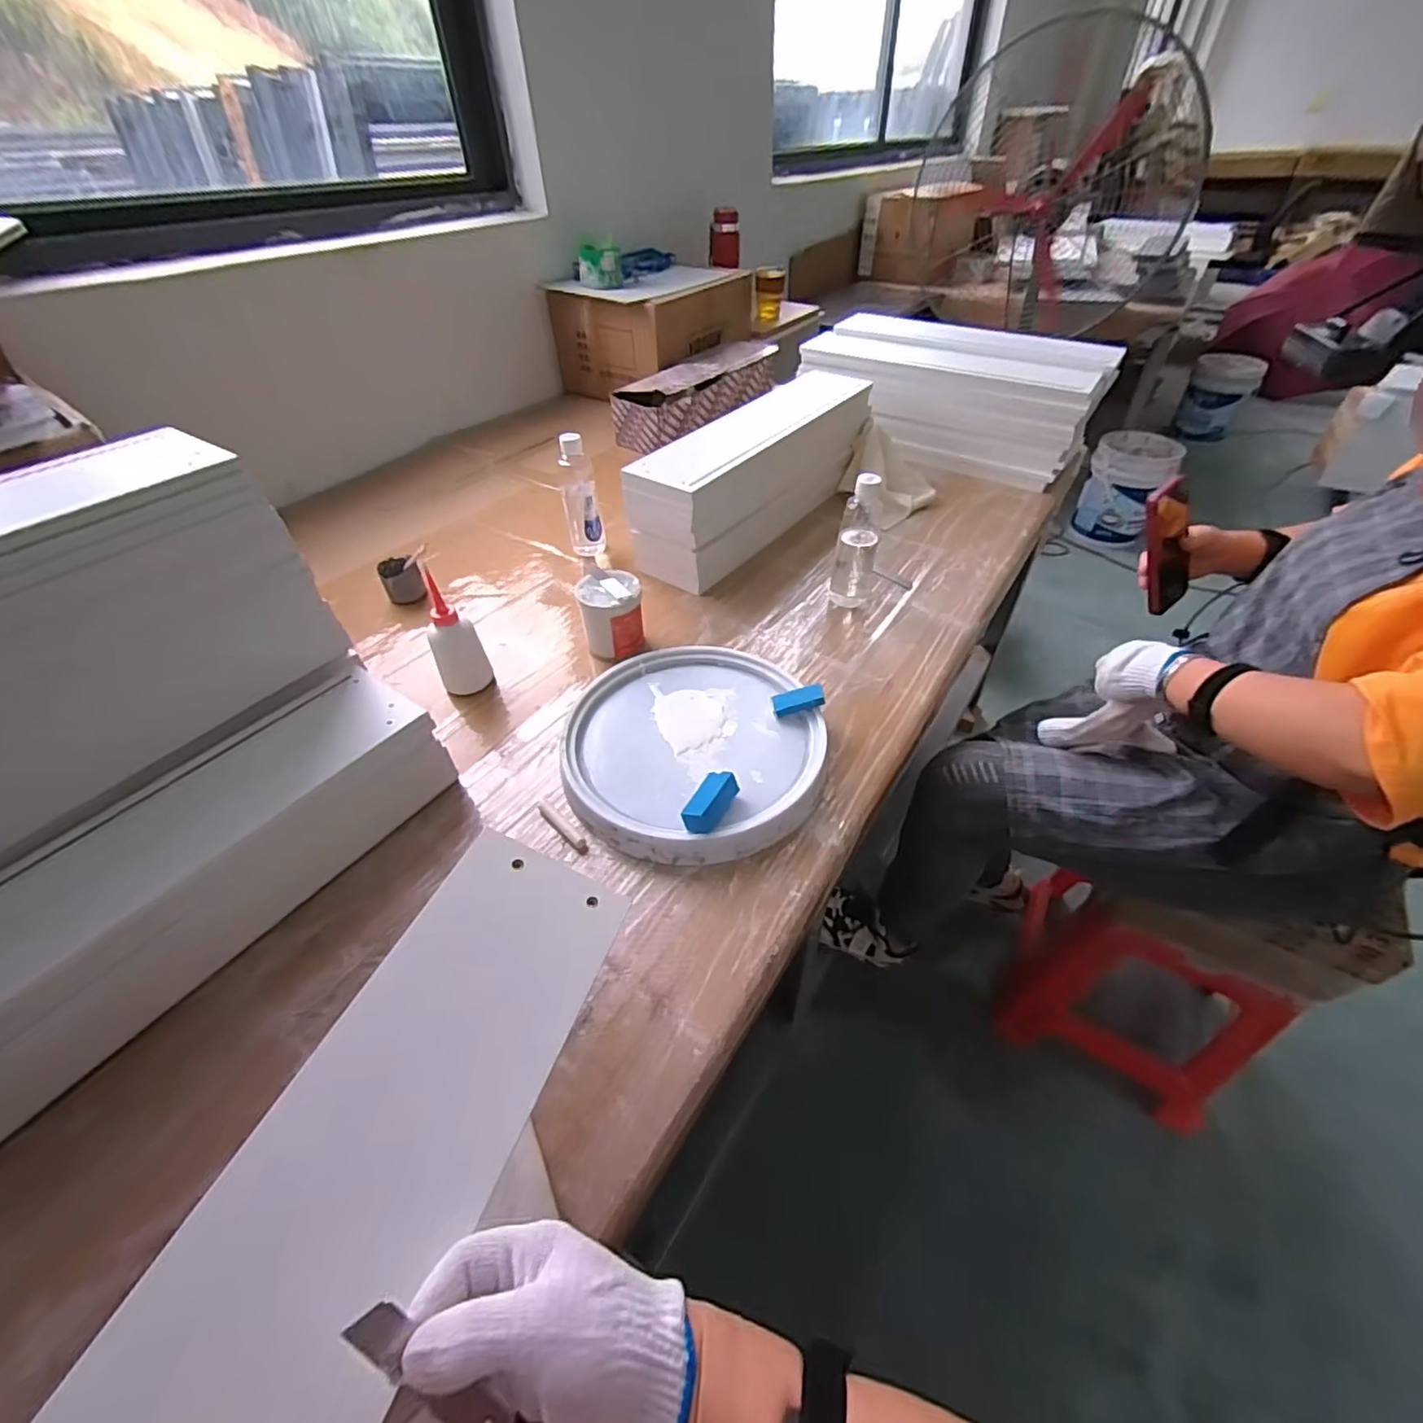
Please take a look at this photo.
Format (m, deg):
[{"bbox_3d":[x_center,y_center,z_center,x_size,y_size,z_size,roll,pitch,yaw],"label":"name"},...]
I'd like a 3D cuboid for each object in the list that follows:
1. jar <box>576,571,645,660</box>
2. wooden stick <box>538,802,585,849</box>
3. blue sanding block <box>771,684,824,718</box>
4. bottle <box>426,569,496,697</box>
[{"bbox_3d":[-0.132,-0.124,0.804,0.079,0.098,0.082,0,45,0],"label":"jar"},{"bbox_3d":[-0.152,0.116,0.617,0.013,0.011,0.074,-34,54,-30],"label":"wooden stick"},{"bbox_3d":[0.100,-0.012,0.691,0.058,0.018,0.025,-17,45,7],"label":"blue sanding block"},{"bbox_3d":[-0.316,-0.091,0.741,0.061,0.141,0.049,-21,49,-20],"label":"bottle"}]

